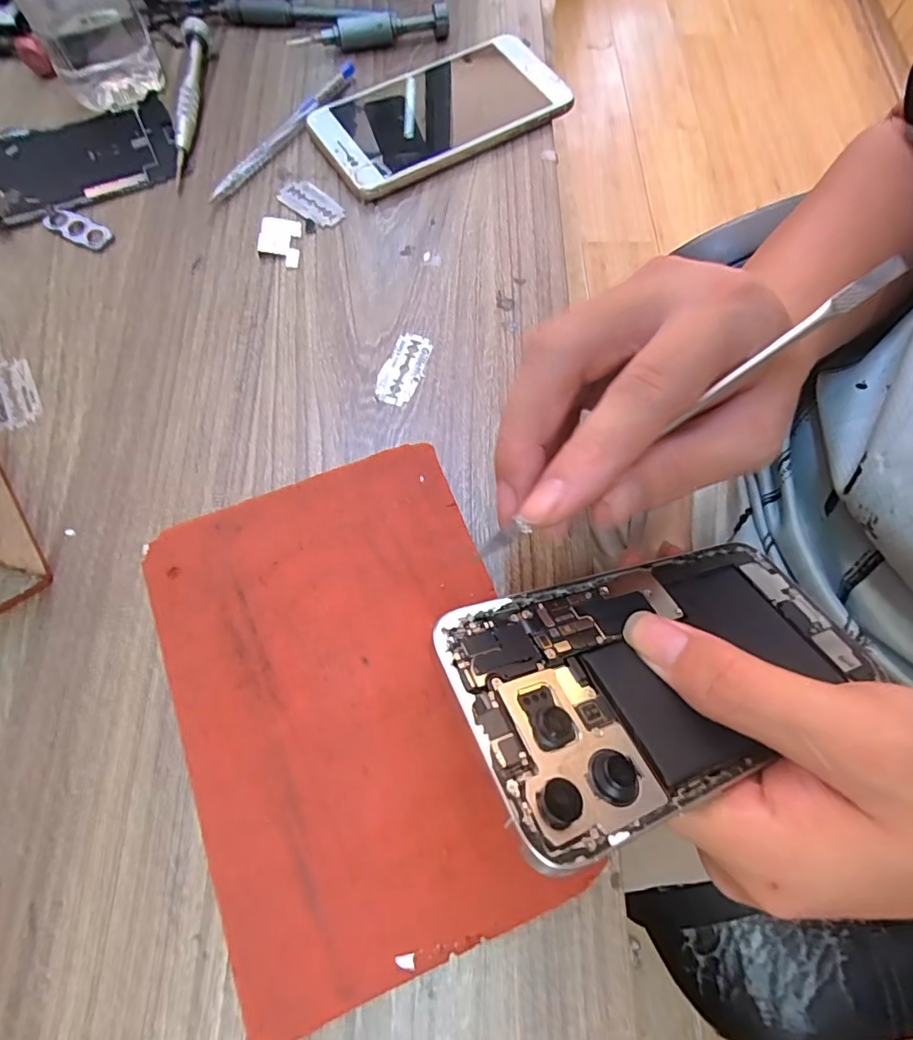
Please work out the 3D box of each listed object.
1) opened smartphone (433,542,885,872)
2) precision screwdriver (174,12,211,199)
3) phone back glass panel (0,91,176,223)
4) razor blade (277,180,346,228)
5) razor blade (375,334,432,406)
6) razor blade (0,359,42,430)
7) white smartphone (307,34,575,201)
[{"bbox_3d":[0.075,0.046,0.175,0.158,0.005,0.075,-10,48,-26],"label":"opened smartphone"},{"bbox_3d":[-0.167,-0.265,0.319,0.017,0.016,0.138,-5,70,-2],"label":"precision screwdriver"},{"bbox_3d":[-0.248,-0.213,0.304,0.153,0.008,0.078,-25,72,-9],"label":"phone back glass panel"},{"bbox_3d":[-0.085,-0.186,0.296,0.041,0.004,0.020,37,74,12],"label":"razor blade"},{"bbox_3d":[-0.027,-0.078,0.259,0.020,0.004,0.040,19,71,6],"label":"razor blade"},{"bbox_3d":[-0.222,-0.064,0.254,0.022,0.004,0.040,-29,73,-11],"label":"razor blade"},{"bbox_3d":[-0.011,-0.255,0.319,0.150,0.013,0.081,-29,73,-11],"label":"white smartphone"}]

